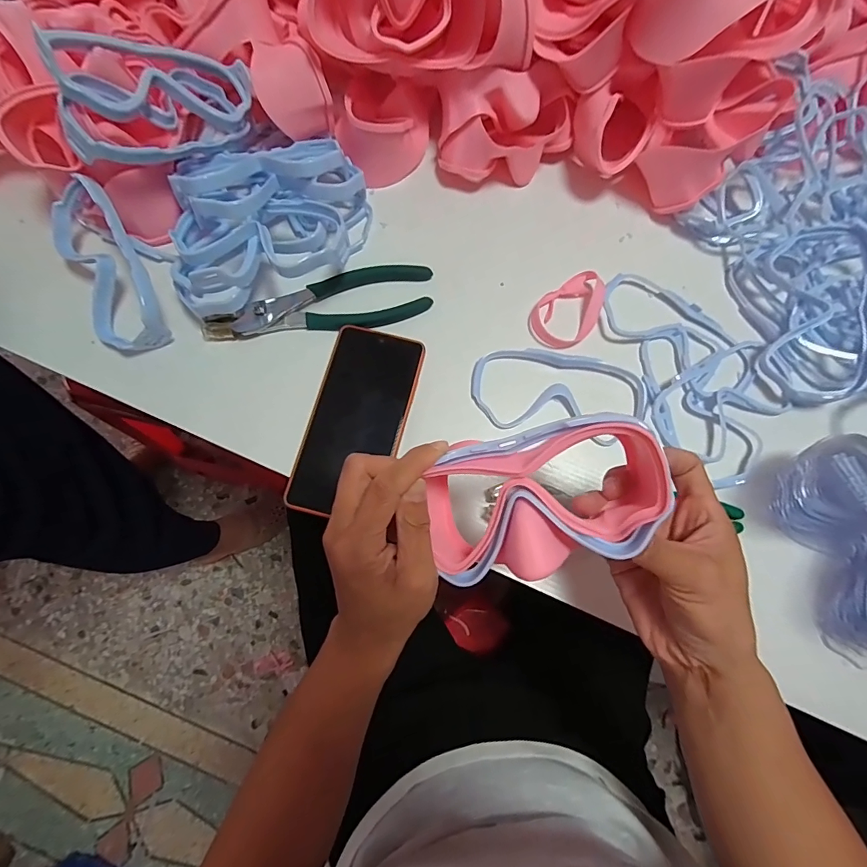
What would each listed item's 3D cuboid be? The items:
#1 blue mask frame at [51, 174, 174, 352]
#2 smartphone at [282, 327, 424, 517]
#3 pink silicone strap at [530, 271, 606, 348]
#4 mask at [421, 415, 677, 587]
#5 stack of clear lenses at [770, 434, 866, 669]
[{"bbox_3d":[-0.276,-0.141,0.370,0.070,0.020,0.148,-25,91,24],"label":"blue mask frame"},{"bbox_3d":[-0.063,-0.011,0.363,0.080,0.009,0.160,13,75,3],"label":"smartphone"},{"bbox_3d":[0.124,-0.110,0.389,0.075,0.013,0.049,-39,78,-10],"label":"pink silicone strap"},{"bbox_3d":[0.059,0.037,0.234,0.118,0.060,0.075,-6,75,-2],"label":"mask"},{"bbox_3d":[0.309,0.081,0.312,0.072,0.065,0.154,-18,75,-6],"label":"stack of clear lenses"}]

